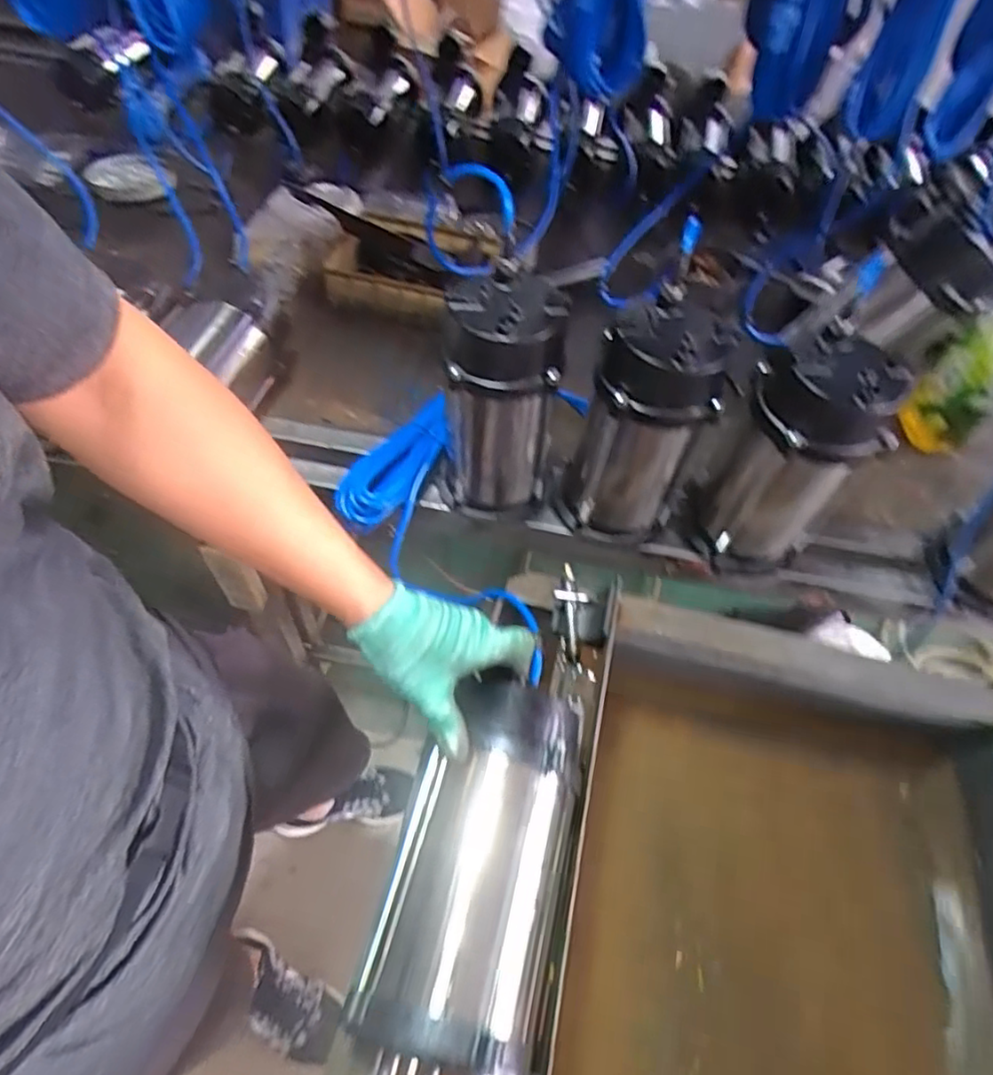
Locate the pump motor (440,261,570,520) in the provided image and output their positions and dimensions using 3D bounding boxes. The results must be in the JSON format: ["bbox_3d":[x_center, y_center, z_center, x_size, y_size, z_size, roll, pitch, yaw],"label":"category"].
[{"bbox_3d":[0.002,-0.134,0.684,0.122,0.267,0.109,5,54,-1],"label":"pump motor"}]

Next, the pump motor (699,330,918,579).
[{"bbox_3d":[0.301,-0.075,0.661,0.133,0.252,0.109,30,58,17],"label":"pump motor"}]

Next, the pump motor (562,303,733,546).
[{"bbox_3d":[0.150,-0.110,0.672,0.127,0.251,0.111,20,55,10],"label":"pump motor"}]

